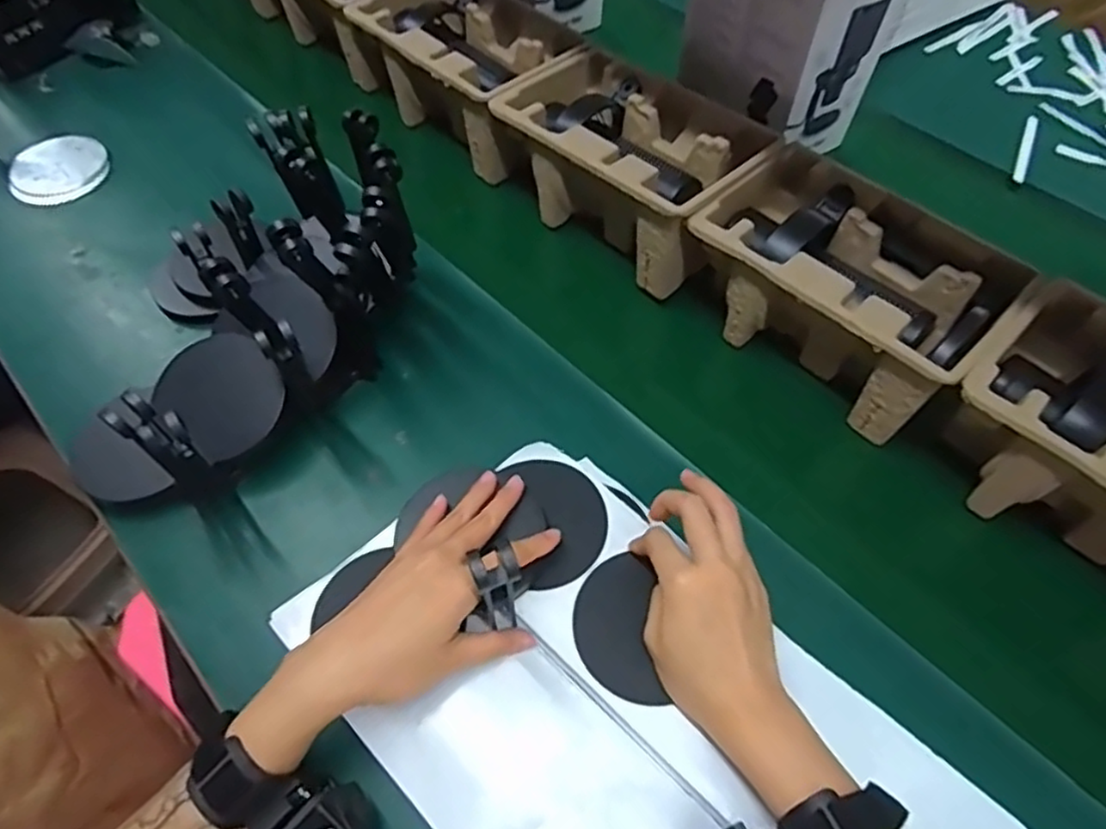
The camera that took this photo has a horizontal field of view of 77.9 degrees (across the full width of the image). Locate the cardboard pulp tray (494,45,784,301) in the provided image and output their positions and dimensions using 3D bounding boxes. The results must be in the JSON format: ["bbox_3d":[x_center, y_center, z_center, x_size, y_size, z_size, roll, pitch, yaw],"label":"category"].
[{"bbox_3d":[0.069,-0.225,0.631,0.142,0.099,0.229,-36,64,-24],"label":"cardboard pulp tray"}]

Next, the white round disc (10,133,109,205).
[{"bbox_3d":[-0.510,-0.254,0.706,0.094,0.017,0.094,-27,60,-20],"label":"white round disc"}]

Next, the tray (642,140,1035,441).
[{"bbox_3d":[0.222,-0.101,0.551,0.141,0.102,0.243,-38,64,-25],"label":"tray"}]

